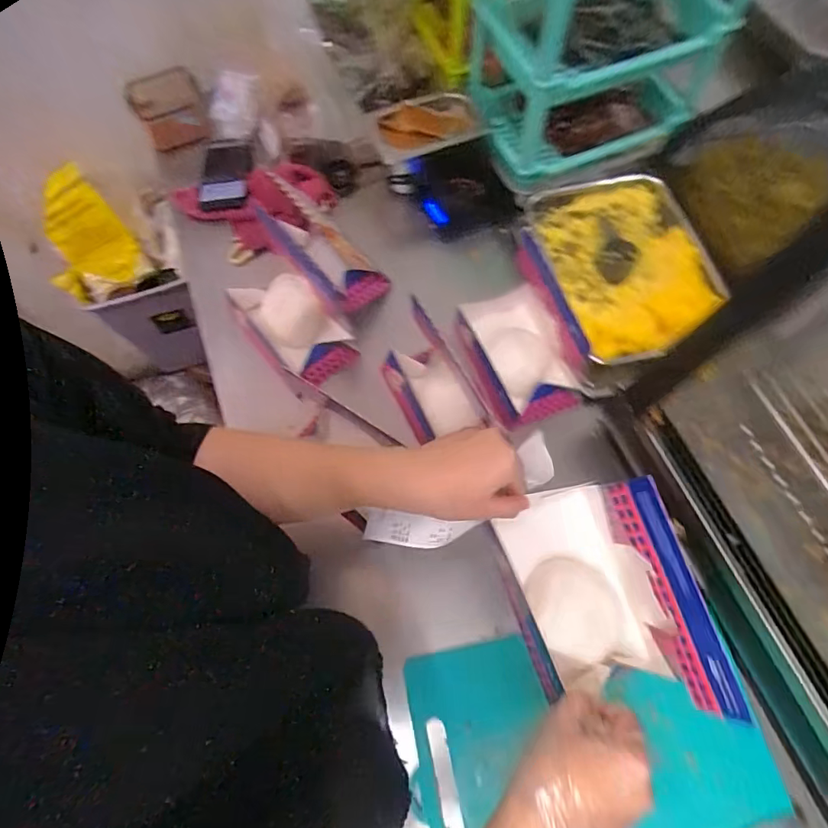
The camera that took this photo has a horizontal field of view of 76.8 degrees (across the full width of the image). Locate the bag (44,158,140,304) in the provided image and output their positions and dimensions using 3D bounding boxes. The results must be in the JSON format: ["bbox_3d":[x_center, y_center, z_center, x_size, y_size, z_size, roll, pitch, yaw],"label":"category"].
[{"bbox_3d":[-0.599,-0.347,0.978,0.148,0.212,0.070,0,42,1],"label":"bag"}]

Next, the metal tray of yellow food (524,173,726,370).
[{"bbox_3d":[0.312,-0.214,0.767,0.234,0.048,0.298,-14,67,-5],"label":"metal tray of yellow food"}]

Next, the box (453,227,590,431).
[{"bbox_3d":[0.135,-0.095,0.684,0.123,0.130,0.187,-18,68,-7],"label":"box"}]

